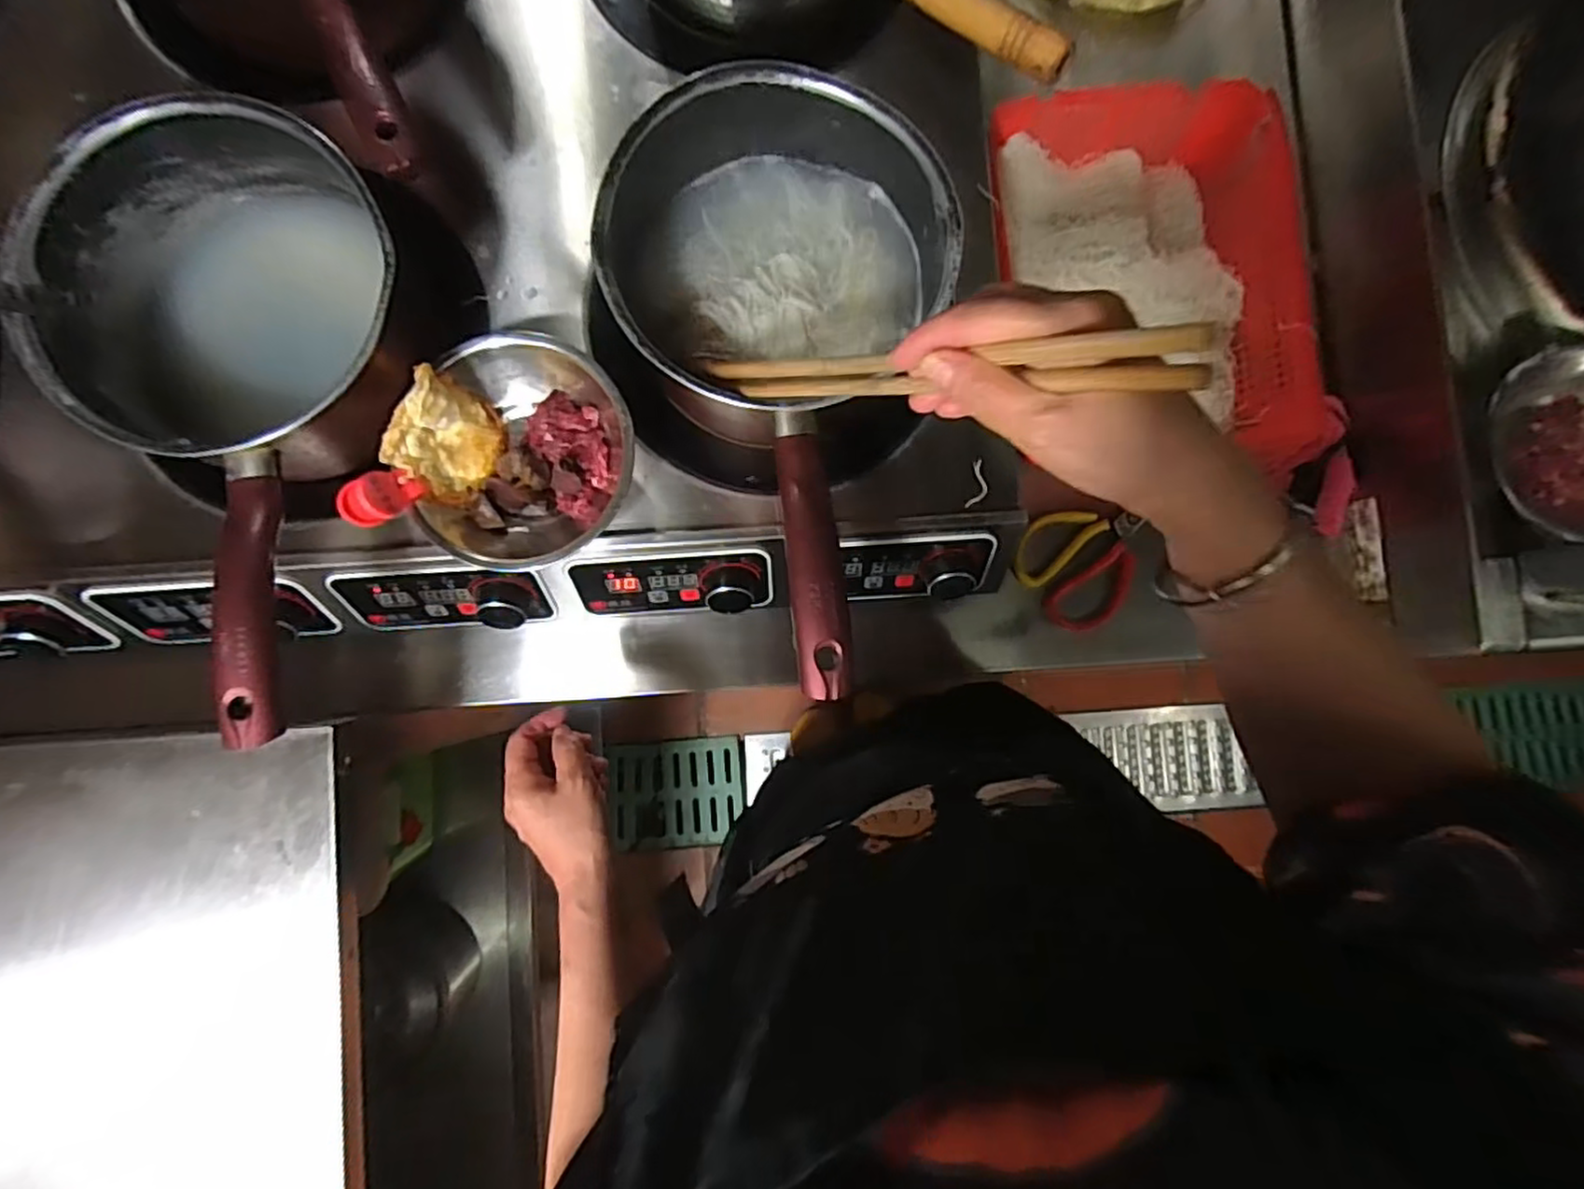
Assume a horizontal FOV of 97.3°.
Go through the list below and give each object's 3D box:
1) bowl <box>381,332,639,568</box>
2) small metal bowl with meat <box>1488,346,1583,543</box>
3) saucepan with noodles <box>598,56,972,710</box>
[{"bbox_3d":[-0.195,-0.099,0.511,0.147,0.086,0.159,0,84,-3],"label":"bowl"},{"bbox_3d":[0.650,-0.122,0.592,0.161,0.064,0.150,0,84,-3],"label":"small metal bowl with meat"},{"bbox_3d":[0.015,-0.180,0.494,0.233,0.117,0.442,-26,86,-5],"label":"saucepan with noodles"}]

